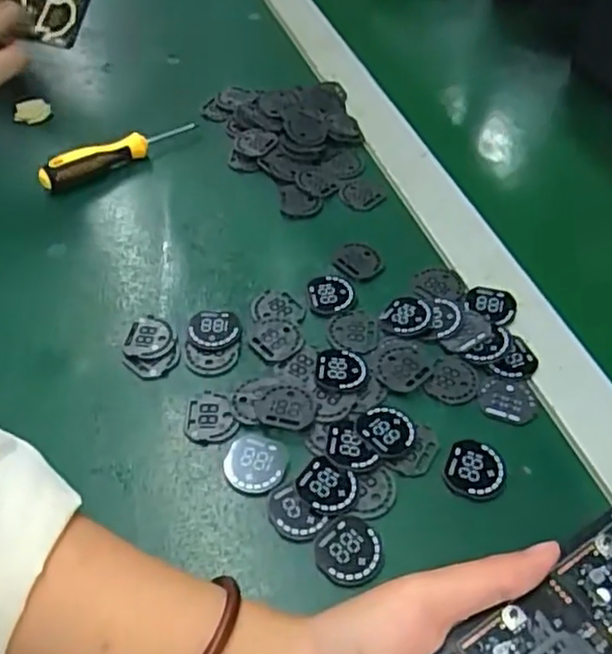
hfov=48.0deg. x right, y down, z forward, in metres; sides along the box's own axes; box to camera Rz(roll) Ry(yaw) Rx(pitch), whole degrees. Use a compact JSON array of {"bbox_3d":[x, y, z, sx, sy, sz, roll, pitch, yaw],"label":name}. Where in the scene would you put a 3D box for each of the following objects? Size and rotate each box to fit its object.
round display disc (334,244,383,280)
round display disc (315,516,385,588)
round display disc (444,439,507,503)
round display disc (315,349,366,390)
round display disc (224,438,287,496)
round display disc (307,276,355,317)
[{"bbox_3d":[0.034,-0.043,0.437,0.028,0.004,0.029,0,51,0],"label":"round display disc"},{"bbox_3d":[0.021,0.104,0.318,0.030,0.004,0.031,0,51,0],"label":"round display disc"},{"bbox_3d":[0.085,0.071,0.346,0.028,0.004,0.032,17,53,14],"label":"round display disc"},{"bbox_3d":[0.019,0.023,0.383,0.027,0.004,0.029,0,51,0],"label":"round display disc"},{"bbox_3d":[-0.026,0.069,0.346,0.030,0.004,0.030,0,51,0],"label":"round display disc"},{"bbox_3d":[0.015,-0.020,0.418,0.028,0.004,0.029,0,51,0],"label":"round display disc"}]

